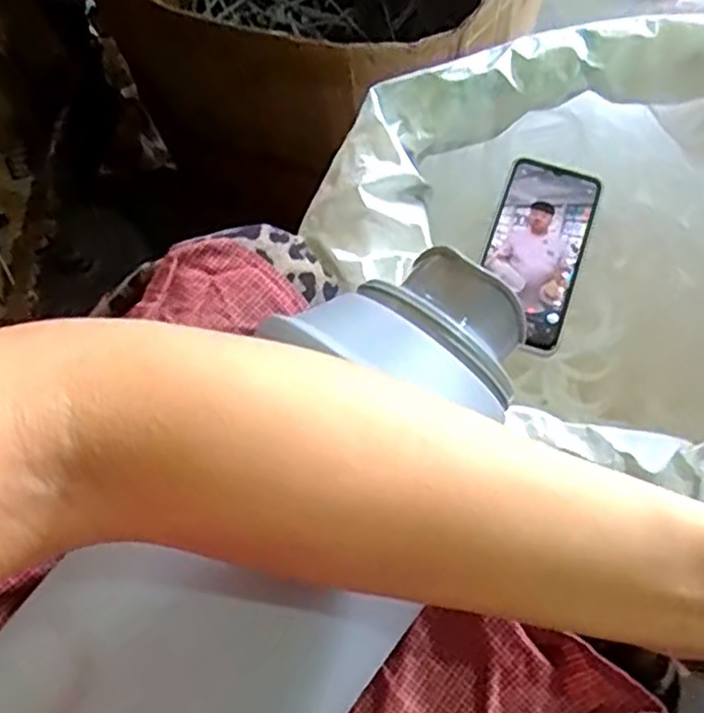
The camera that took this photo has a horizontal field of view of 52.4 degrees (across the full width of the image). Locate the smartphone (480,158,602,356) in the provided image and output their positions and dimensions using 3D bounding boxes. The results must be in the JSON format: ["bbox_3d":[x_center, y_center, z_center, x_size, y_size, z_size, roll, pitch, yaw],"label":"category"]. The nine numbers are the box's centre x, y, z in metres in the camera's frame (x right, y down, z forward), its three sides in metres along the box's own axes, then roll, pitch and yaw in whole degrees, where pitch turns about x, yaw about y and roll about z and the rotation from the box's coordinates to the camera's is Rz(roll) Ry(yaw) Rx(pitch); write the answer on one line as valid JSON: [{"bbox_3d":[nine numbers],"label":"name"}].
[{"bbox_3d":[0.144,-0.083,0.561,0.071,0.008,0.158,19,72,7],"label":"smartphone"}]

